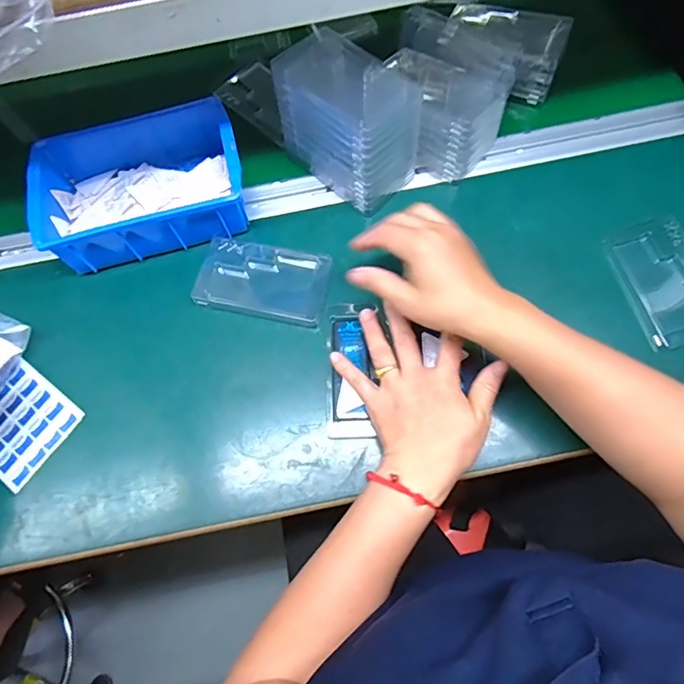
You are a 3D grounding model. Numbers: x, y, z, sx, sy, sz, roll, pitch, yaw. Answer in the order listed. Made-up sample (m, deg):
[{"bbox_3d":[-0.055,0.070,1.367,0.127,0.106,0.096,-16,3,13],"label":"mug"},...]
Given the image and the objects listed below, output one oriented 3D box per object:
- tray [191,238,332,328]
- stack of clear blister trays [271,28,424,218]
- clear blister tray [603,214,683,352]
[{"bbox_3d":[-0.079,-0.061,0.490,0.126,0.015,0.073,11,72,7],"label":"tray"},{"bbox_3d":[0.006,-0.217,0.488,0.128,0.103,0.083,42,78,16],"label":"stack of clear blister trays"},{"bbox_3d":[0.311,-0.058,0.471,0.078,0.020,0.123,-18,71,-3],"label":"clear blister tray"}]

